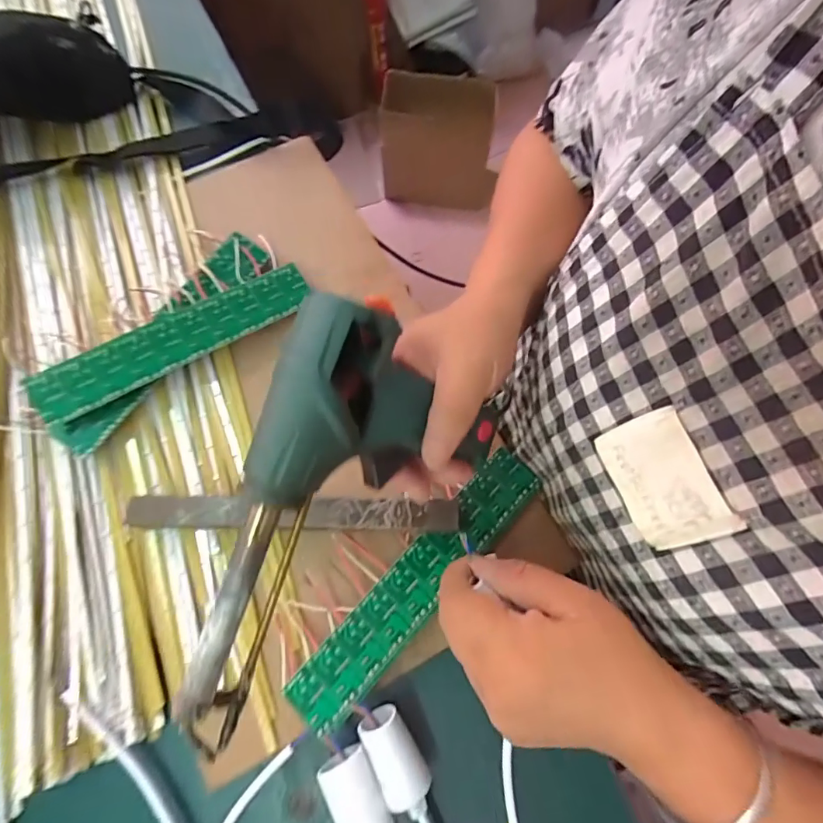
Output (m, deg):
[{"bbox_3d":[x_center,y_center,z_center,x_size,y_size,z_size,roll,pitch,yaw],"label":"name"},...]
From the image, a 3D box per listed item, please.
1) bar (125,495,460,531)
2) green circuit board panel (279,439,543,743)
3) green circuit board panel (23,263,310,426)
[{"bbox_3d":[-0.079,0.065,0.298,0.216,0.006,0.020,0,77,4],"label":"bar"},{"bbox_3d":[0.007,0.107,0.294,0.037,0.005,0.200,42,75,13],"label":"green circuit board panel"},{"bbox_3d":[-0.170,-0.054,0.338,0.200,0.004,0.037,-31,89,-17],"label":"green circuit board panel"}]

